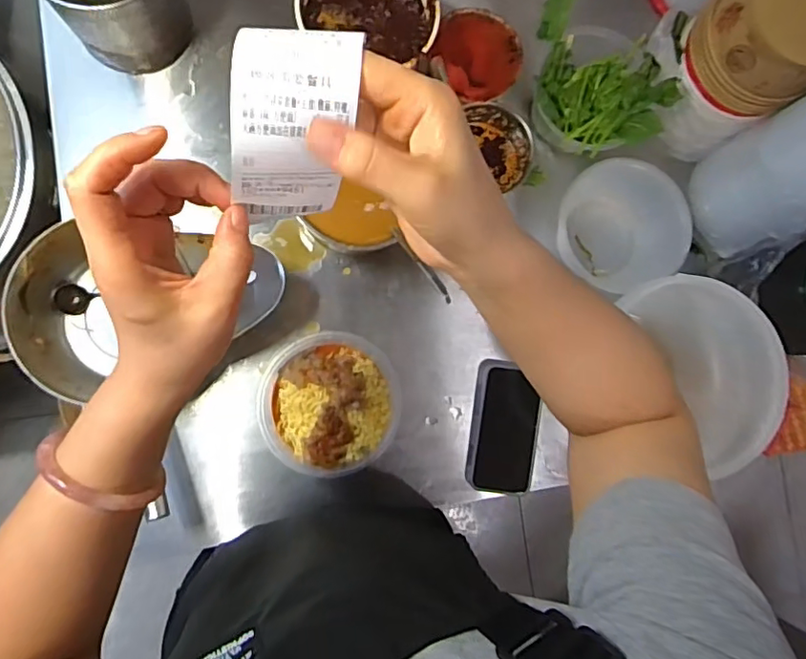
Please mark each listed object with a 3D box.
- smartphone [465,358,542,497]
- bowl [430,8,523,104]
[{"bbox_3d":[0.131,0.126,0.730,0.084,0.009,0.166,7,89,8],"label":"smartphone"},{"bbox_3d":[0.088,-0.342,0.731,0.108,0.089,0.101,1,85,-7],"label":"bowl"}]

